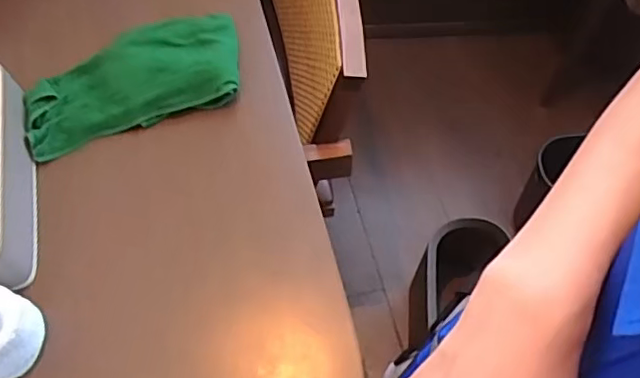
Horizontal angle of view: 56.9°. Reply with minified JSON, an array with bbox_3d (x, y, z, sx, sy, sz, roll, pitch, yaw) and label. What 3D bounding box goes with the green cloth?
[{"bbox_3d":[-0.224,-0.133,0.713,0.259,0.031,0.128,-17,63,-6],"label":"green cloth"}]

